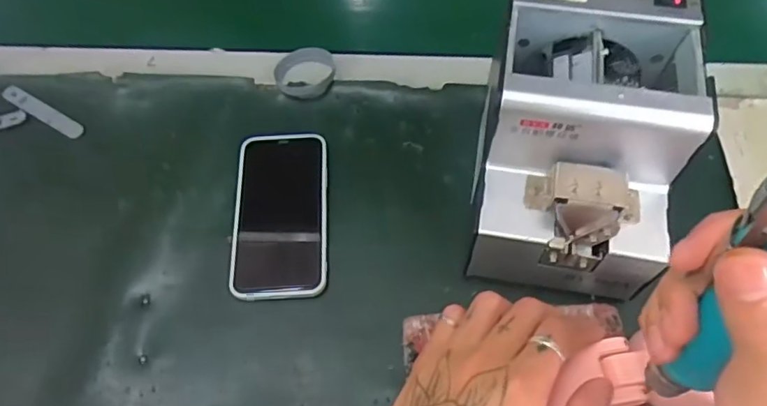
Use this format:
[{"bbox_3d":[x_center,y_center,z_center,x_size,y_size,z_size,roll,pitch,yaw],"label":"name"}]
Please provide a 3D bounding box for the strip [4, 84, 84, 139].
[{"bbox_3d":[-0.313,-0.084,0.509,0.093,0.004,0.017,29,61,11],"label":"strip"}]

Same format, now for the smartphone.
[{"bbox_3d":[-0.083,0.006,0.450,0.073,0.005,0.146,-3,60,0],"label":"smartphone"}]

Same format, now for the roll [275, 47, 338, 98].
[{"bbox_3d":[-0.074,-0.122,0.516,0.056,0.015,0.048,7,61,6],"label":"roll"}]

